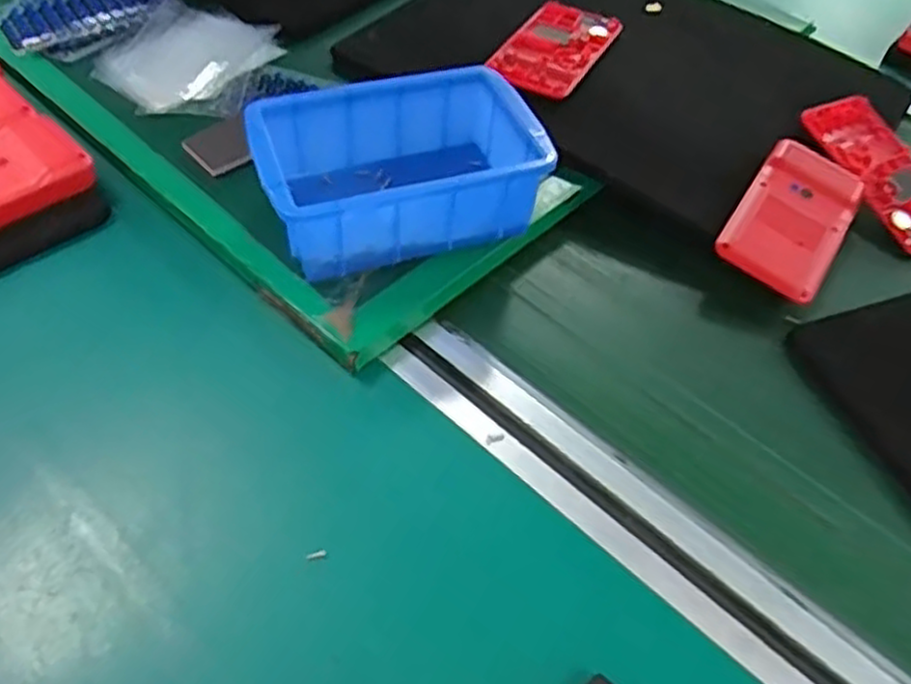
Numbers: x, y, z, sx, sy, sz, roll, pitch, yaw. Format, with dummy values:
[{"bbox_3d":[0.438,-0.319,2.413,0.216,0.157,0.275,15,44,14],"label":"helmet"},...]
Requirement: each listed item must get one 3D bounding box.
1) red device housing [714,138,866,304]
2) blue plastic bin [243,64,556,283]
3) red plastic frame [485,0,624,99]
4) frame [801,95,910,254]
[{"bbox_3d":[0.205,-0.077,0.449,0.061,0.015,0.116,29,54,17],"label":"red device housing"},{"bbox_3d":[-0.032,-0.094,0.412,0.142,0.055,0.094,-13,54,-16],"label":"blue plastic bin"},{"bbox_3d":[0.071,-0.210,0.526,0.063,0.007,0.123,25,53,14],"label":"red plastic frame"},{"bbox_3d":[0.284,-0.112,0.489,0.068,0.009,0.120,-20,69,-22],"label":"frame"}]

